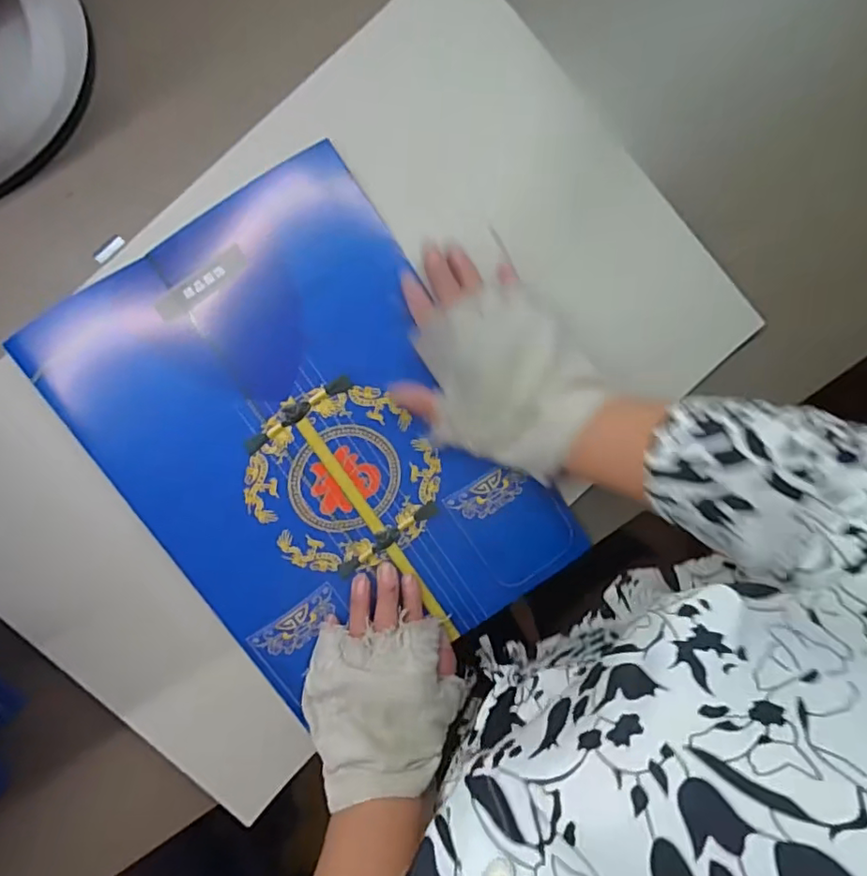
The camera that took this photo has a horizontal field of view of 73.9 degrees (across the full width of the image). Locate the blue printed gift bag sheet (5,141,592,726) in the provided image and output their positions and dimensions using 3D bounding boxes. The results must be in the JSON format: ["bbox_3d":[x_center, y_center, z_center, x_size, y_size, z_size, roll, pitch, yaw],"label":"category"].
[{"bbox_3d":[-0.089,0.010,0.459,0.278,0.011,0.382,-35,99,-3],"label":"blue printed gift bag sheet"}]

